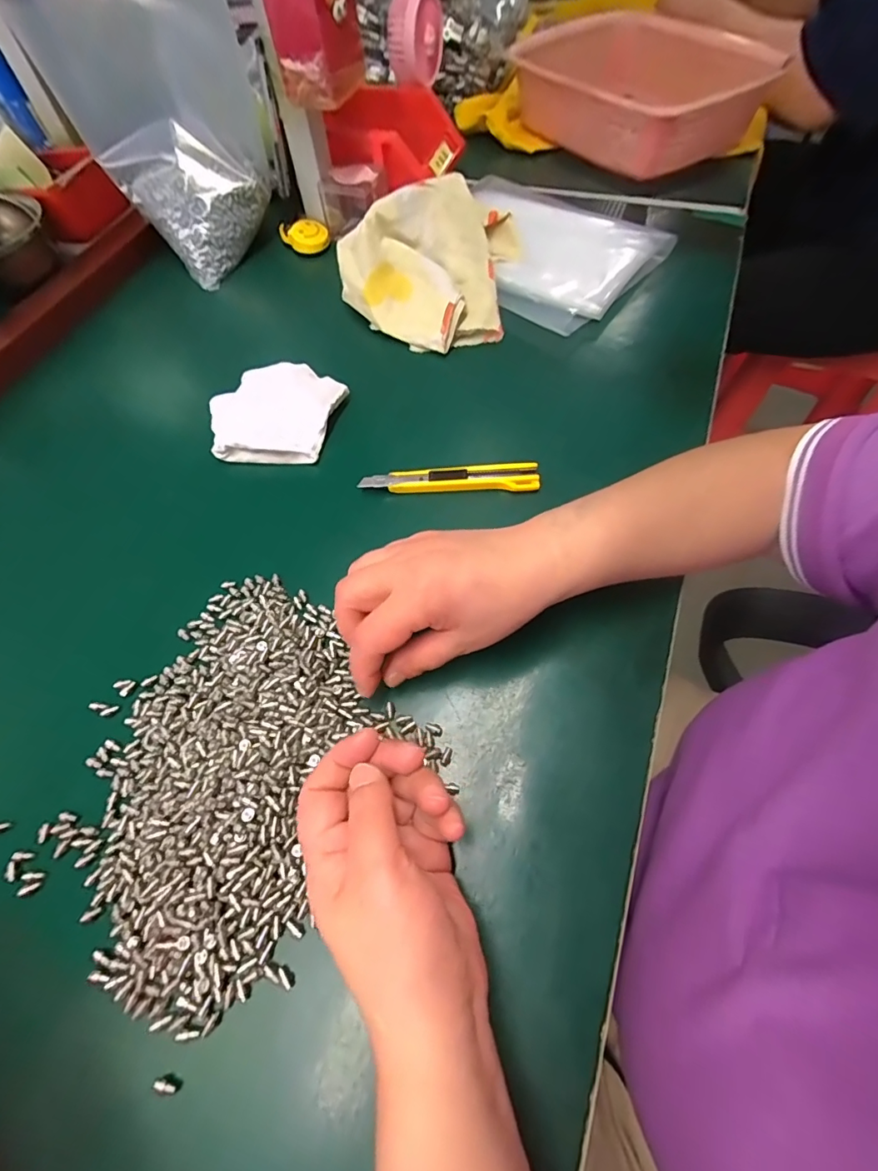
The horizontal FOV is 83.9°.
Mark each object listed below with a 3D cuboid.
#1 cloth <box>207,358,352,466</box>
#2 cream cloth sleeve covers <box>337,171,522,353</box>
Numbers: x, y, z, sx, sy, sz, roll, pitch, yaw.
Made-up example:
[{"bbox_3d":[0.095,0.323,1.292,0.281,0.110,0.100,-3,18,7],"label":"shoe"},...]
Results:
[{"bbox_3d":[-0.139,-0.145,0.410,0.112,0.023,0.090,0,61,2],"label":"cloth"},{"bbox_3d":[-0.014,-0.310,0.465,0.165,0.069,0.167,8,62,7],"label":"cream cloth sleeve covers"}]

